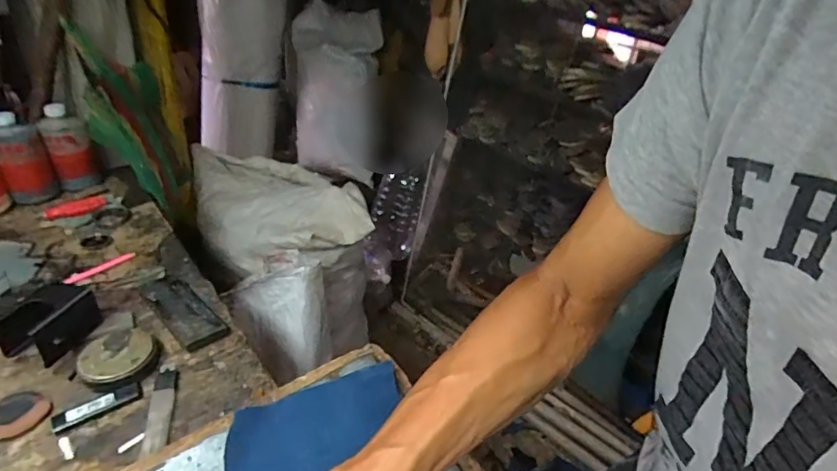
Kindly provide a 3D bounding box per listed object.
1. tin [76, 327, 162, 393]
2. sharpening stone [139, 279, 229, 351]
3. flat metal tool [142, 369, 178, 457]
[{"bbox_3d":[-0.342,0.137,0.563,0.079,0.026,0.091,-17,39,-34],"label":"tin"},{"bbox_3d":[-0.309,0.097,0.645,0.152,0.016,0.052,32,39,34],"label":"sharpening stone"},{"bbox_3d":[-0.271,0.182,0.518,0.024,0.009,0.117,-5,34,-19],"label":"flat metal tool"}]

